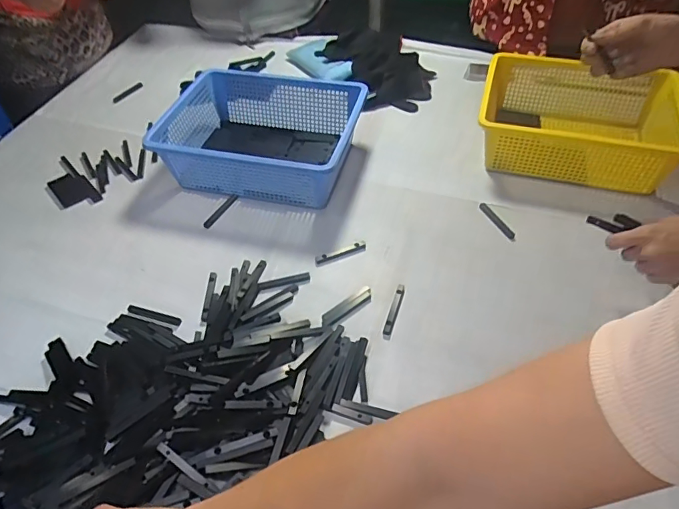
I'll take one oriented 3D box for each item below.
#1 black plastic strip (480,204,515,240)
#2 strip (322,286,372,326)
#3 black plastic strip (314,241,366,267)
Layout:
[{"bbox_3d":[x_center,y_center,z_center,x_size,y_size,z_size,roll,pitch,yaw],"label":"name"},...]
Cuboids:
[{"bbox_3d":[0.233,-0.051,0.712,0.013,0.004,0.078,-30,53,-2],"label":"black plastic strip"},{"bbox_3d":[0.012,0.067,0.622,0.078,0.005,0.024,-33,55,-25],"label":"strip"},{"bbox_3d":[0.003,-0.001,0.684,0.079,0.004,0.019,-20,51,-16],"label":"black plastic strip"}]

